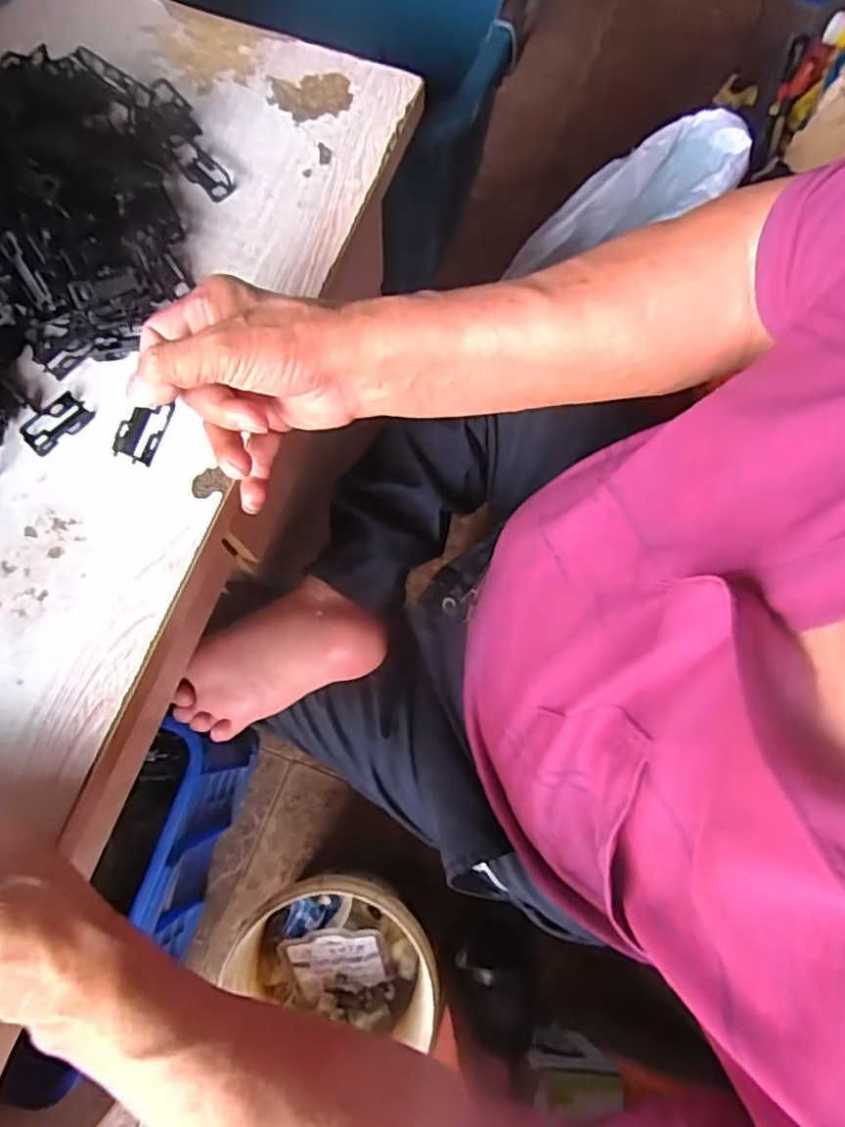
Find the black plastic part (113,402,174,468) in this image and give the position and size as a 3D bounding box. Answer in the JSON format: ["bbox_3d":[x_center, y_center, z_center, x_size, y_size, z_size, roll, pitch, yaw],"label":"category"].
[{"bbox_3d":[-0.147,-0.071,0.333,0.021,0.015,0.035,20,75,4],"label":"black plastic part"}]

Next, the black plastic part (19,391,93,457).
[{"bbox_3d":[-0.222,-0.085,0.387,0.024,0.008,0.039,43,77,9],"label":"black plastic part"}]

